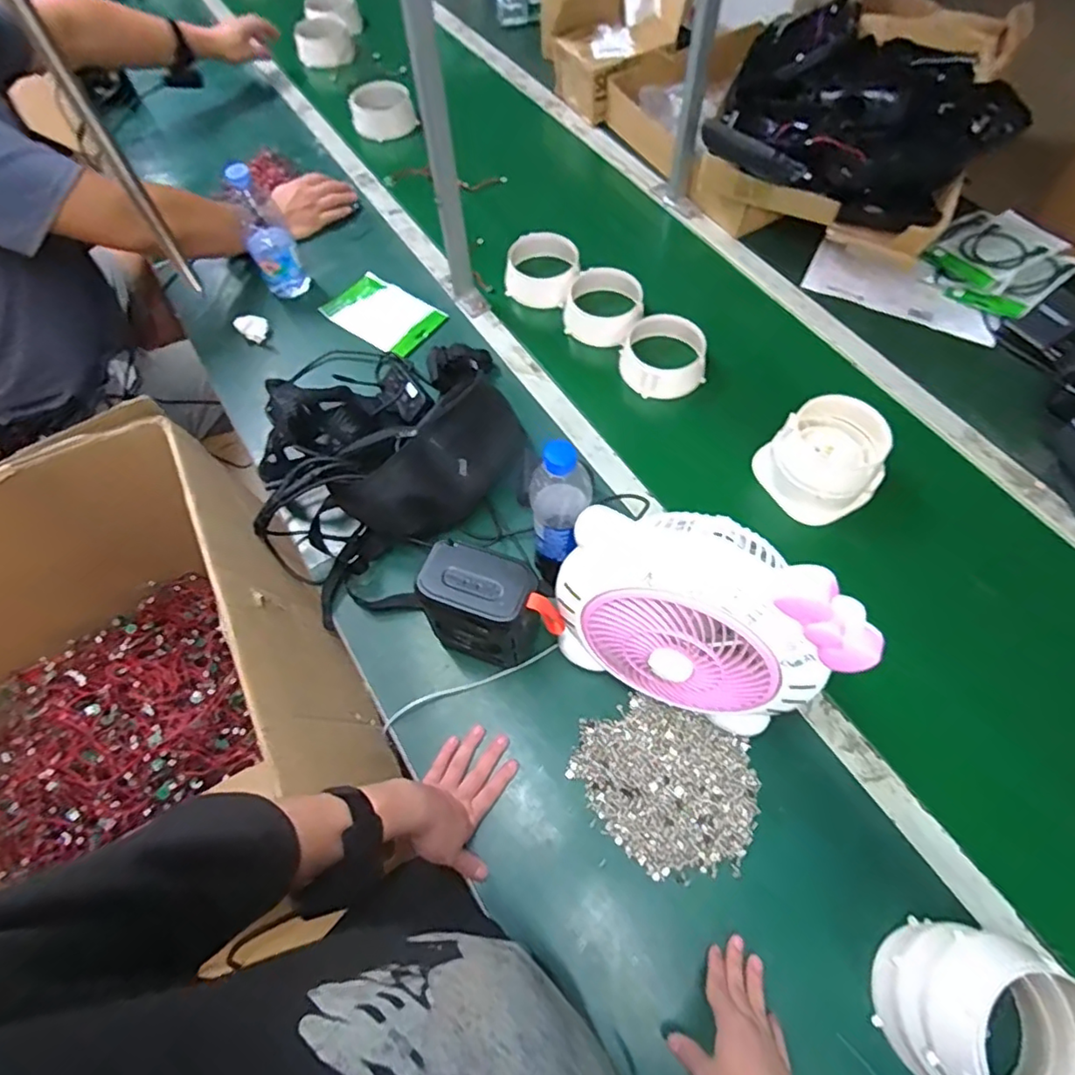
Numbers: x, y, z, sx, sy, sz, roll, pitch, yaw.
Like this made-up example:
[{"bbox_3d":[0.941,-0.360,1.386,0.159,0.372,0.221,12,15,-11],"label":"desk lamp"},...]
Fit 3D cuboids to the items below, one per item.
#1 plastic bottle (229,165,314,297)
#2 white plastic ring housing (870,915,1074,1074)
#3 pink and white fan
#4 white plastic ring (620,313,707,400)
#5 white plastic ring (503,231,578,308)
[{"bbox_3d":[-0.417,-0.464,0.920,0.069,0.193,0.053,-23,64,-11],"label":"plastic bottle"},{"bbox_3d":[0.372,0.404,0.498,0.124,0.127,0.118,-1,63,1],"label":"white plastic ring housing"},{"bbox_3d":[0.154,0.077,0.588,0.253,0.257,0.140,27,66,15],"label":"pink and white fan"},{"bbox_3d":[0.186,-0.274,0.899,0.118,0.059,0.112,-1,63,1],"label":"white plastic ring"},{"bbox_3d":[0.006,-0.442,0.985,0.118,0.055,0.116,0,62,1],"label":"white plastic ring"}]

